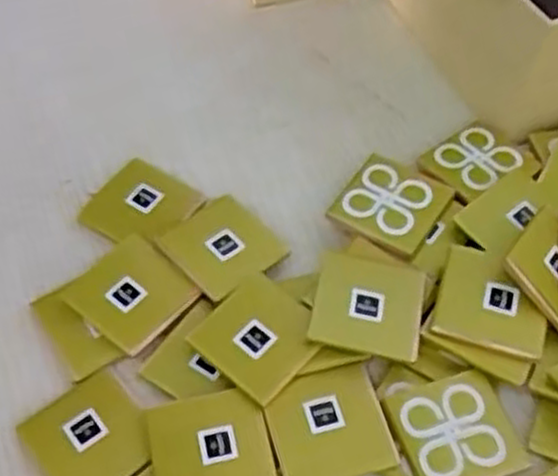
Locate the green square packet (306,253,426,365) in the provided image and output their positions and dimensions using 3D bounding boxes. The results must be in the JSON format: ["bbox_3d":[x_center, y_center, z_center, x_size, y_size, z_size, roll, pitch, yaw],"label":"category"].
[{"bbox_3d":[0.031,0.023,0.272,0.036,0.008,0.037,8,57,7],"label":"green square packet"}]

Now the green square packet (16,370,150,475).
[{"bbox_3d":[-0.060,0.064,0.256,0.034,0.004,0.037,-34,62,-19],"label":"green square packet"}]

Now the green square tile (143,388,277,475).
[{"bbox_3d":[-0.021,0.066,0.251,0.037,0.005,0.035,-12,57,-6],"label":"green square tile"}]

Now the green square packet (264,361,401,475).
[{"bbox_3d":[0.016,0.058,0.254,0.037,0.004,0.035,-14,57,-8],"label":"green square packet"}]

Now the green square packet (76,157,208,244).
[{"bbox_3d":[-0.052,-0.013,0.307,0.036,0.007,0.037,31,62,20],"label":"green square packet"}]

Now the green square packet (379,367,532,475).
[{"bbox_3d":[0.056,0.062,0.254,0.036,0.008,0.035,-16,57,-9],"label":"green square packet"}]

